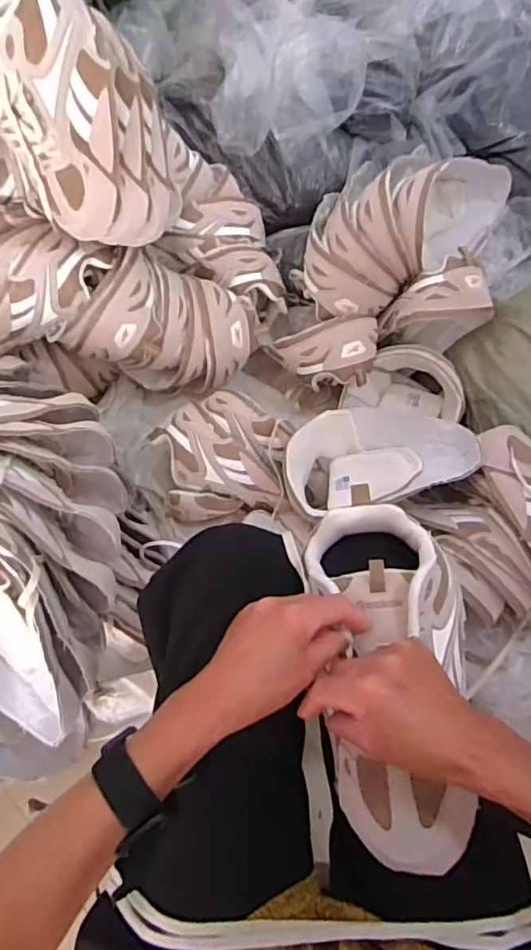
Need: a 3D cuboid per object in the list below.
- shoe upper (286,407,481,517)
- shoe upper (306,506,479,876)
[{"bbox_3d":[0.152,-0.019,0.757,0.237,0.084,0.140,2,67,25],"label":"shoe upper"},{"bbox_3d":[0.094,0.149,0.429,0.118,0.062,0.252,-3,79,1],"label":"shoe upper"}]

